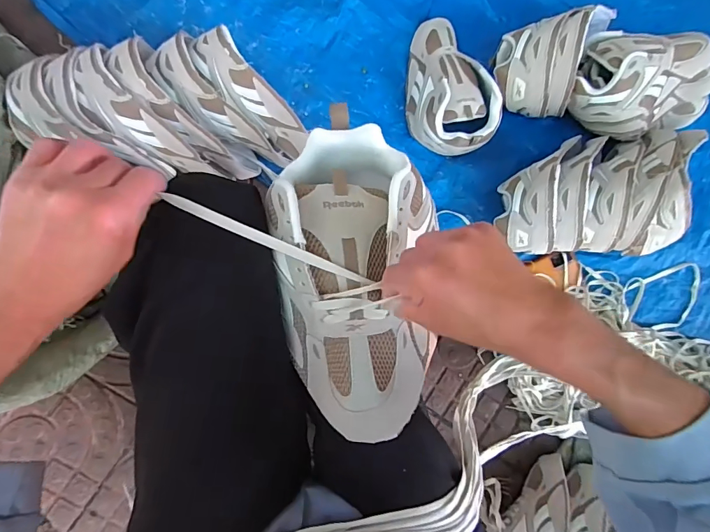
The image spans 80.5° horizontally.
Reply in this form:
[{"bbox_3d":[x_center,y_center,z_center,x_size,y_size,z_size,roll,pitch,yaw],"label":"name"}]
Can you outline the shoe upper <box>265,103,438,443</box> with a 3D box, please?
[{"bbox_3d":[0.005,0.005,0.338,0.130,0.064,0.252,-3,81,-7],"label":"shoe upper"}]

